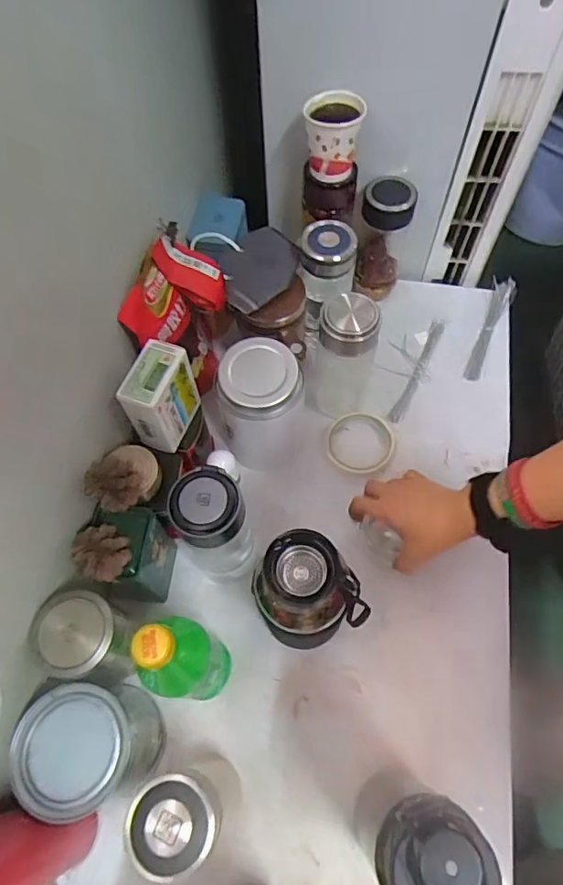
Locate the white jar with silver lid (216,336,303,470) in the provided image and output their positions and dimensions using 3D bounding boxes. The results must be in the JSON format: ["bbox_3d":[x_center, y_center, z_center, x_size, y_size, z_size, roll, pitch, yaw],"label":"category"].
[{"bbox_3d":[-0.026,-0.044,0.614,0.085,0.146,0.084,0,61,1],"label":"white jar with silver lid"}]

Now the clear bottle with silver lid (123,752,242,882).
[{"bbox_3d":[-0.075,0.301,0.434,0.057,0.176,0.066,19,63,11],"label":"clear bottle with silver lid"}]

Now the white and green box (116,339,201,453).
[{"bbox_3d":[-0.123,-0.045,0.542,0.043,0.097,0.077,19,63,11],"label":"white and green box"}]

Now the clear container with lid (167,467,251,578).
[{"bbox_3d":[-0.067,0.090,0.537,0.065,0.168,0.064,0,61,1],"label":"clear container with lid"}]

